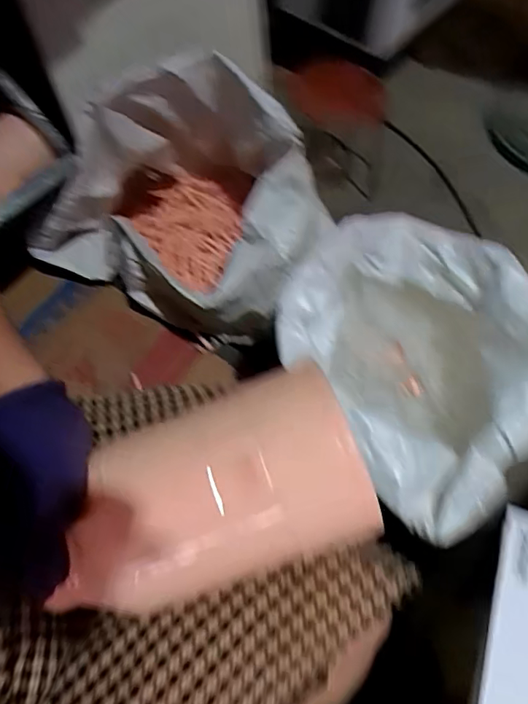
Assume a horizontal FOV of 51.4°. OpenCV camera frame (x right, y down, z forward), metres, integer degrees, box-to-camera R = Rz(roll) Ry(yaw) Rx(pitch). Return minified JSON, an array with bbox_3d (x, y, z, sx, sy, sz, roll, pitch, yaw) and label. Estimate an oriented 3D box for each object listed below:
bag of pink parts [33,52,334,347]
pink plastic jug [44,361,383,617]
[{"bbox_3d":[-0.135,-0.287,1.001,0.474,0.348,0.394,24,64,10],"label":"bag of pink parts"},{"bbox_3d":[-0.040,0.107,0.390,0.210,0.111,0.123,-18,64,-12],"label":"pink plastic jug"}]

